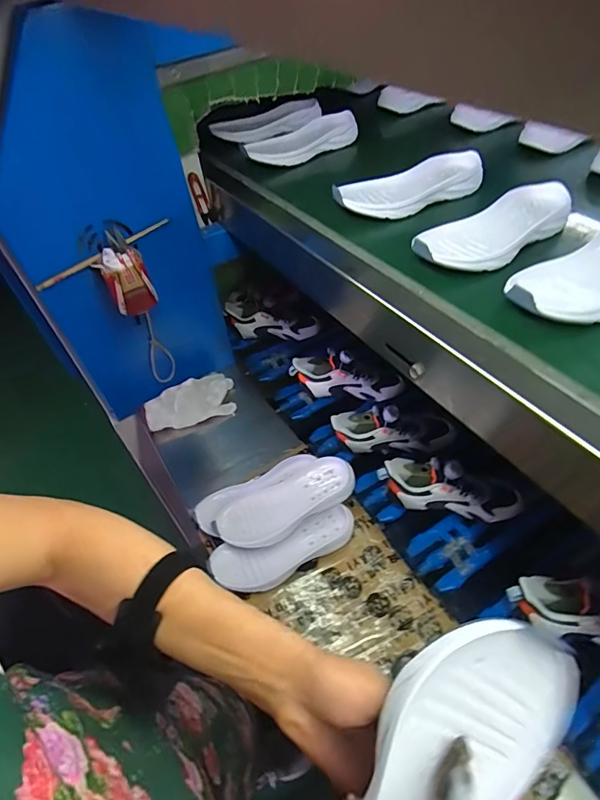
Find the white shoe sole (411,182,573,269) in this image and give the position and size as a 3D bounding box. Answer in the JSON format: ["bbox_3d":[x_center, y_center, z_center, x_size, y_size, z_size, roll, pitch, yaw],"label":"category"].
[{"bbox_3d":[0.233,-0.203,0.532,0.197,0.046,0.086,-29,53,-20],"label":"white shoe sole"}]

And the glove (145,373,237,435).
[{"bbox_3d":[-0.220,0.003,0.894,0.176,0.037,0.088,-18,50,-11],"label":"glove"}]

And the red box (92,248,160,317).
[{"bbox_3d":[-0.268,-0.182,0.697,0.069,0.094,0.048,-21,50,-14],"label":"red box"}]

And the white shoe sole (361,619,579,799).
[{"bbox_3d":[0.083,0.237,0.268,0.092,0.038,0.215,25,84,1],"label":"white shoe sole"}]

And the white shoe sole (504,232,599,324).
[{"bbox_3d":[0.306,-0.133,0.461,0.215,0.044,0.091,-31,53,-21],"label":"white shoe sole"}]

